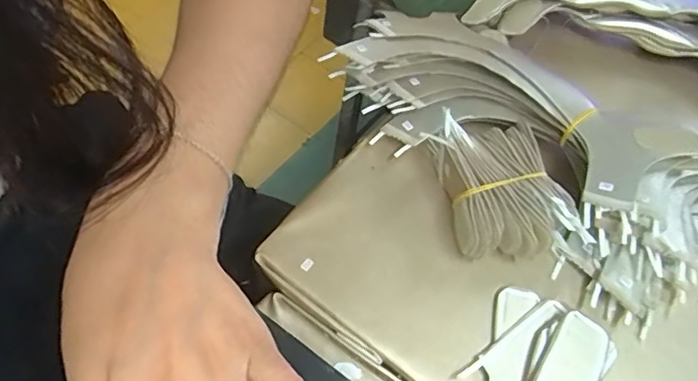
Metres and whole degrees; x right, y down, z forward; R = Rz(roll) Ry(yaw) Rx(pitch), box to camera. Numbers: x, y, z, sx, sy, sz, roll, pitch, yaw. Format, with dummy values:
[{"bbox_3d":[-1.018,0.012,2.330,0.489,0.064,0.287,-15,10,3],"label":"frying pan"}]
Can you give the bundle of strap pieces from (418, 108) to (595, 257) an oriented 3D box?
[{"bbox_3d":[0.093,-0.002,0.360,0.066,0.035,0.096,-9,58,-13],"label":"bundle of strap pieces"}]

